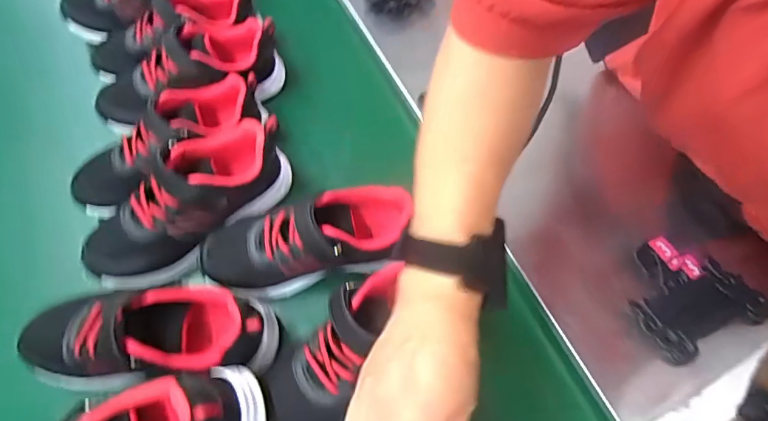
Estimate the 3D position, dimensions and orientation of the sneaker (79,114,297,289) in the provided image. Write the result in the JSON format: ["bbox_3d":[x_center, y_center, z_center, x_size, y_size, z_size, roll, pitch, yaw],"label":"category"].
[{"bbox_3d":[-0.195,-0.011,0.429,0.210,0.086,0.089,-31,67,-15],"label":"sneaker"}]

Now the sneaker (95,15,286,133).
[{"bbox_3d":[-0.228,-0.163,0.512,0.210,0.088,0.074,-18,64,-9],"label":"sneaker"}]

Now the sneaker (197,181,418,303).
[{"bbox_3d":[-0.074,0.031,0.408,0.187,0.093,0.074,-7,63,-4],"label":"sneaker"}]

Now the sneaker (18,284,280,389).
[{"bbox_3d":[-0.201,0.103,0.363,0.208,0.071,0.081,-4,63,-2],"label":"sneaker"}]

